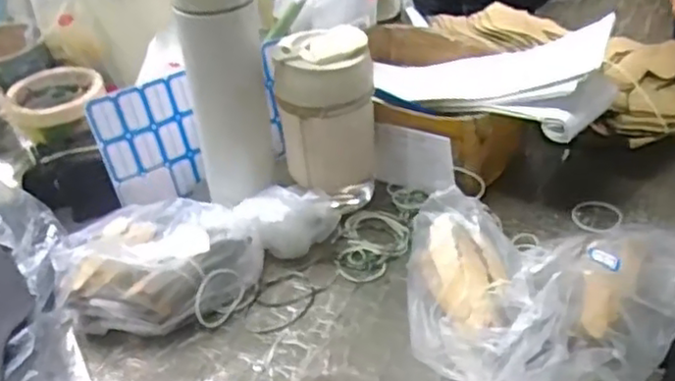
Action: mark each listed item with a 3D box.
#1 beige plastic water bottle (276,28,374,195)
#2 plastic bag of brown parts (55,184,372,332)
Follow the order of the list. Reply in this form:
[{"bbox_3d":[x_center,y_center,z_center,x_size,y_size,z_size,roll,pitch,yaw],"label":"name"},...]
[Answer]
[{"bbox_3d":[-0.007,-0.058,0.597,0.081,0.146,0.072,-5,38,0],"label":"beige plastic water bottle"},{"bbox_3d":[-0.090,0.045,0.561,0.257,0.065,0.115,-10,38,-7],"label":"plastic bag of brown parts"}]

